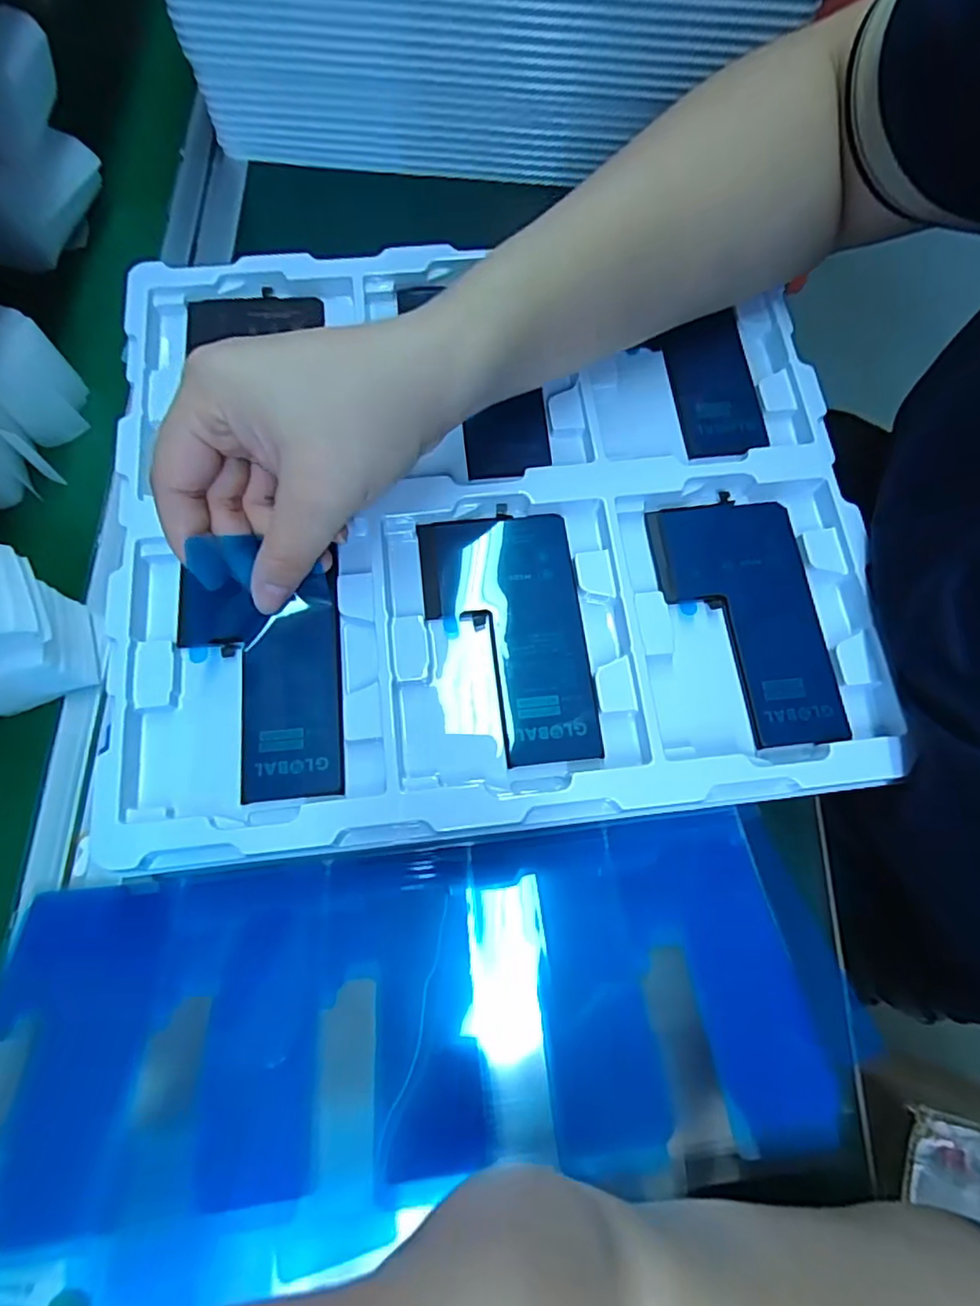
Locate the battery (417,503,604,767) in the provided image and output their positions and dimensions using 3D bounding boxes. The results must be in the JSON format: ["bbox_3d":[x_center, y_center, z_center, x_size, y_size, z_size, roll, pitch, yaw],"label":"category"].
[{"bbox_3d":[0.007,-0.009,0.254,0.065,0.004,0.109,-7,73,-2],"label":"battery"}]

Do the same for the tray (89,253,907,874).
[{"bbox_3d":[0.000,-0.064,0.268,0.311,0.023,0.271,-4,76,-3],"label":"tray"}]

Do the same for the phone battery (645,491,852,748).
[{"bbox_3d":[0.109,-0.016,0.259,0.063,0.004,0.109,-7,73,-2],"label":"phone battery"}]

